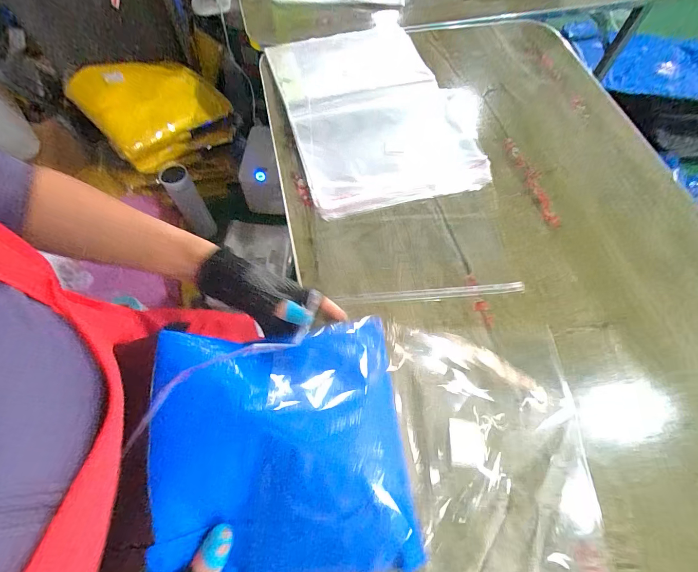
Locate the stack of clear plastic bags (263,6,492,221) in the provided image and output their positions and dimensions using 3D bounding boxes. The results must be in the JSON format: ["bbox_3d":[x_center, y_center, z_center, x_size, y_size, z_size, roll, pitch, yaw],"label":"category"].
[{"bbox_3d":[0.039,-0.307,0.577,0.287,0.025,0.416,-14,65,-10],"label":"stack of clear plastic bags"}]

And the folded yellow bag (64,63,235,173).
[{"bbox_3d":[-0.437,-0.410,0.801,0.288,0.116,0.223,-33,102,-13],"label":"folded yellow bag"}]

